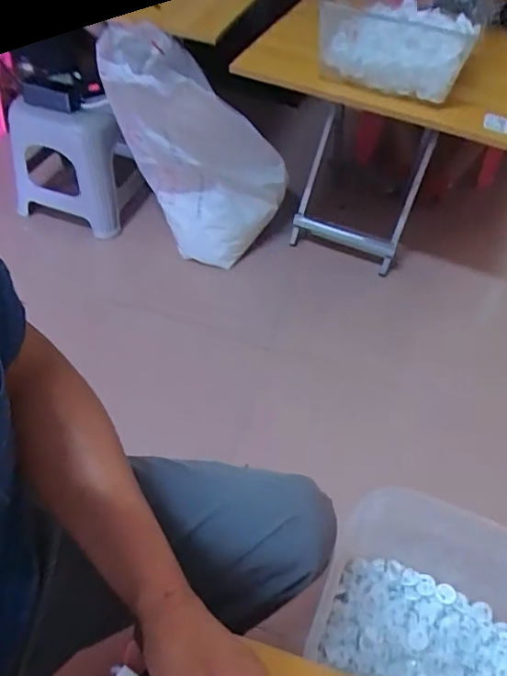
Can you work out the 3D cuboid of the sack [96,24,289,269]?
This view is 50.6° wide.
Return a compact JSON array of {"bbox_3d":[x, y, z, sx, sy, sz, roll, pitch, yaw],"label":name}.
[{"bbox_3d":[-0.114,-0.413,1.274,0.398,0.487,0.249,-1,51,-6],"label":"sack"}]

